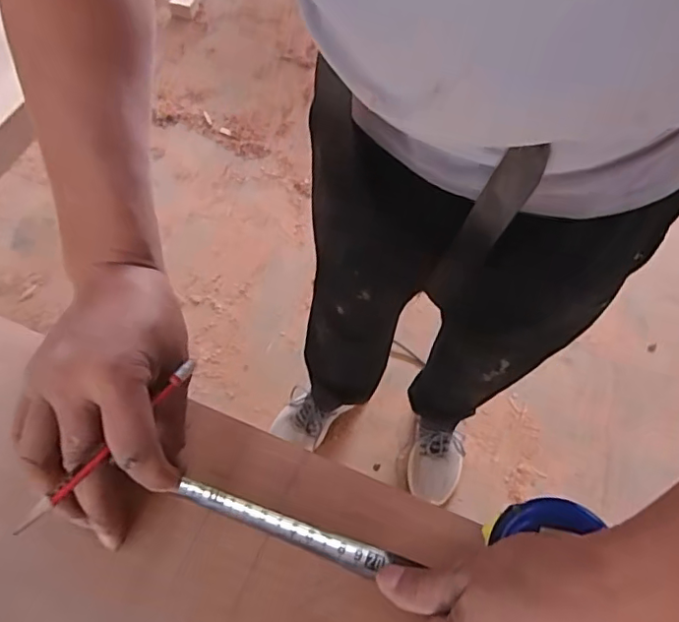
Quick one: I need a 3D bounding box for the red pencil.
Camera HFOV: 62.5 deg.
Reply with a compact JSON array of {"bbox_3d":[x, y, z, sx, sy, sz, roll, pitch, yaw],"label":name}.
[{"bbox_3d":[-0.122,0.069,0.305,0.007,0.006,0.122,31,54,14],"label":"red pencil"}]

